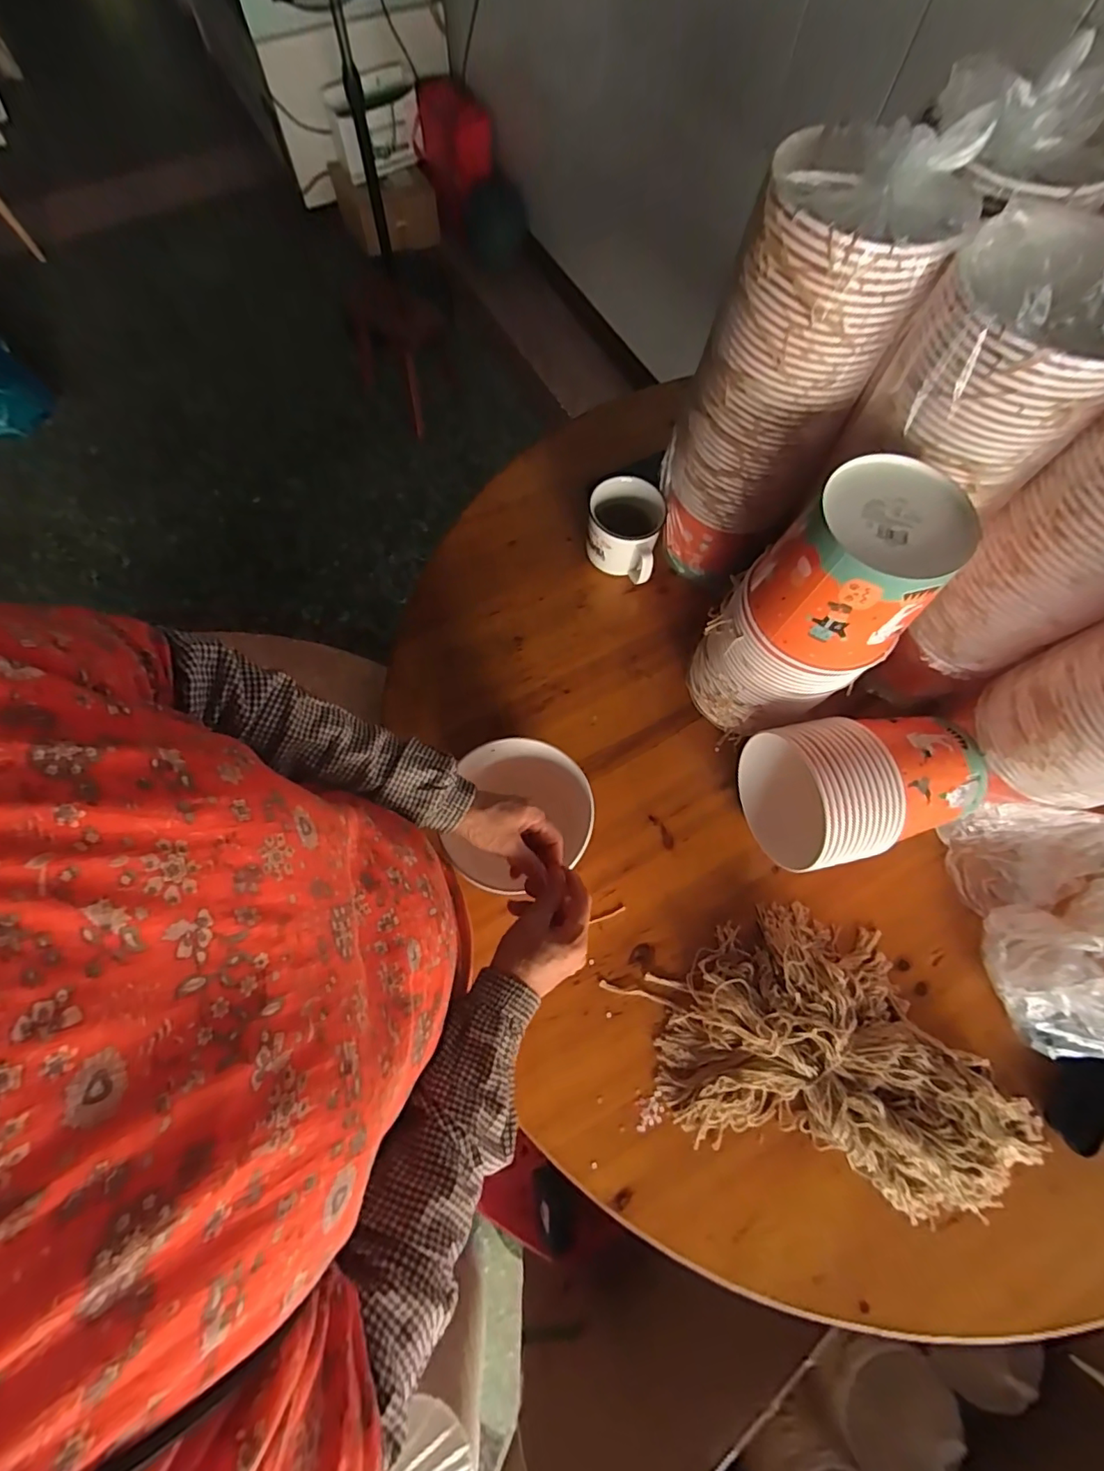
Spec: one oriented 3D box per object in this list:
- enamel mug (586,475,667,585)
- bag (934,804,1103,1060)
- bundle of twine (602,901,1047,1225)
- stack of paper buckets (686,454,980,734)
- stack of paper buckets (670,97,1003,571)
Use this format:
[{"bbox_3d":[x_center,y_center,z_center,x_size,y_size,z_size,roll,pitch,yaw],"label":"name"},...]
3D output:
[{"bbox_3d":[0.102,-0.293,0.782,0.107,0.093,0.121,13,72,2],"label":"enamel mug"},{"bbox_3d":[0.617,0.219,0.625,0.189,0.110,0.274,-7,72,-4],"label":"bag"},{"bbox_3d":[0.331,0.354,0.600,0.443,0.056,0.271,18,72,4],"label":"bundle of twine"},{"bbox_3d":[0.273,-0.115,0.600,0.135,0.343,0.158,-42,78,-14],"label":"stack of paper buckets"},{"bbox_3d":[0.236,-0.367,0.595,0.156,0.421,0.144,21,72,5],"label":"stack of paper buckets"}]

